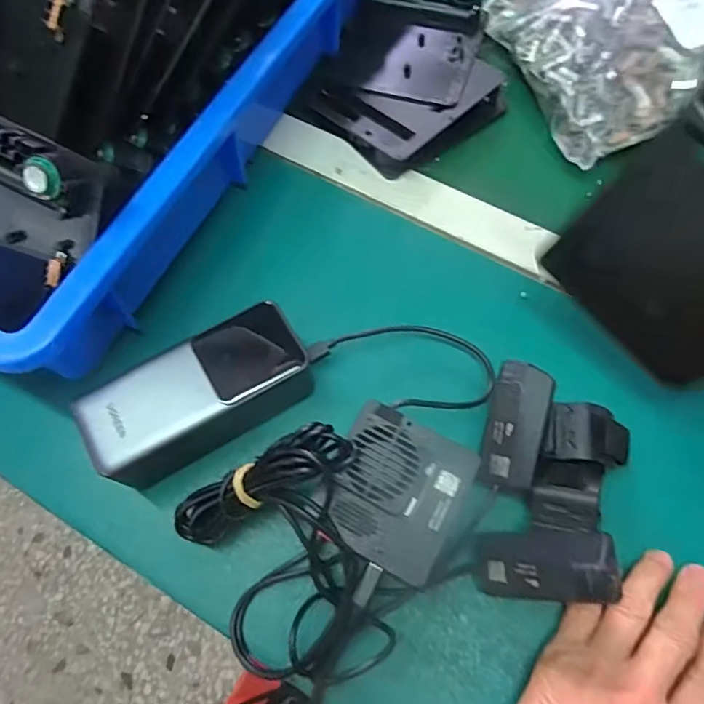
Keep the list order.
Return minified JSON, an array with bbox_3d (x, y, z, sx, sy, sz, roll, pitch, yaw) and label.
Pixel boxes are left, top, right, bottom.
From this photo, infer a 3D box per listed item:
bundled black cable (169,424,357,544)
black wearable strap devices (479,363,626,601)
[{"bbox_3d":[-0.048,0.076,0.280,0.109,0.030,0.034,-31,65,21],"label":"bundled black cable"},{"bbox_3d":[0.109,0.073,0.283,0.082,0.051,0.119,16,68,8],"label":"black wearable strap devices"}]

